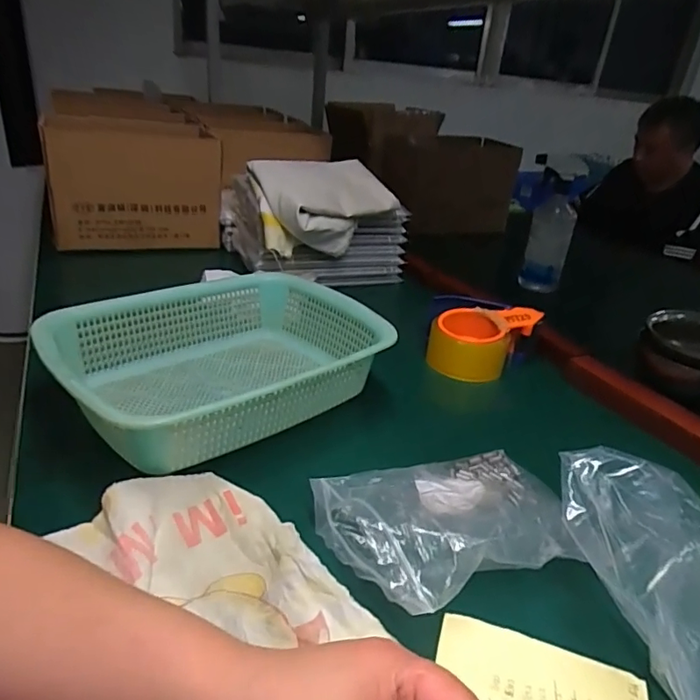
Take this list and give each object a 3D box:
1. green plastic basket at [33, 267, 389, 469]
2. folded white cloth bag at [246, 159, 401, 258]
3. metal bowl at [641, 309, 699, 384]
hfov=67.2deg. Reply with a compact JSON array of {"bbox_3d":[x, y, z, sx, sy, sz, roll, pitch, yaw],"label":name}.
[{"bbox_3d":[-0.123,0.008,0.525,0.300,0.074,0.224,-20,37,-39],"label":"green plastic basket"},{"bbox_3d":[-0.054,-0.229,0.836,0.201,0.115,0.174,-11,32,-28],"label":"folded white cloth bag"},{"bbox_3d":[0.411,0.005,0.626,0.125,0.066,0.121,18,30,23],"label":"metal bowl"}]

